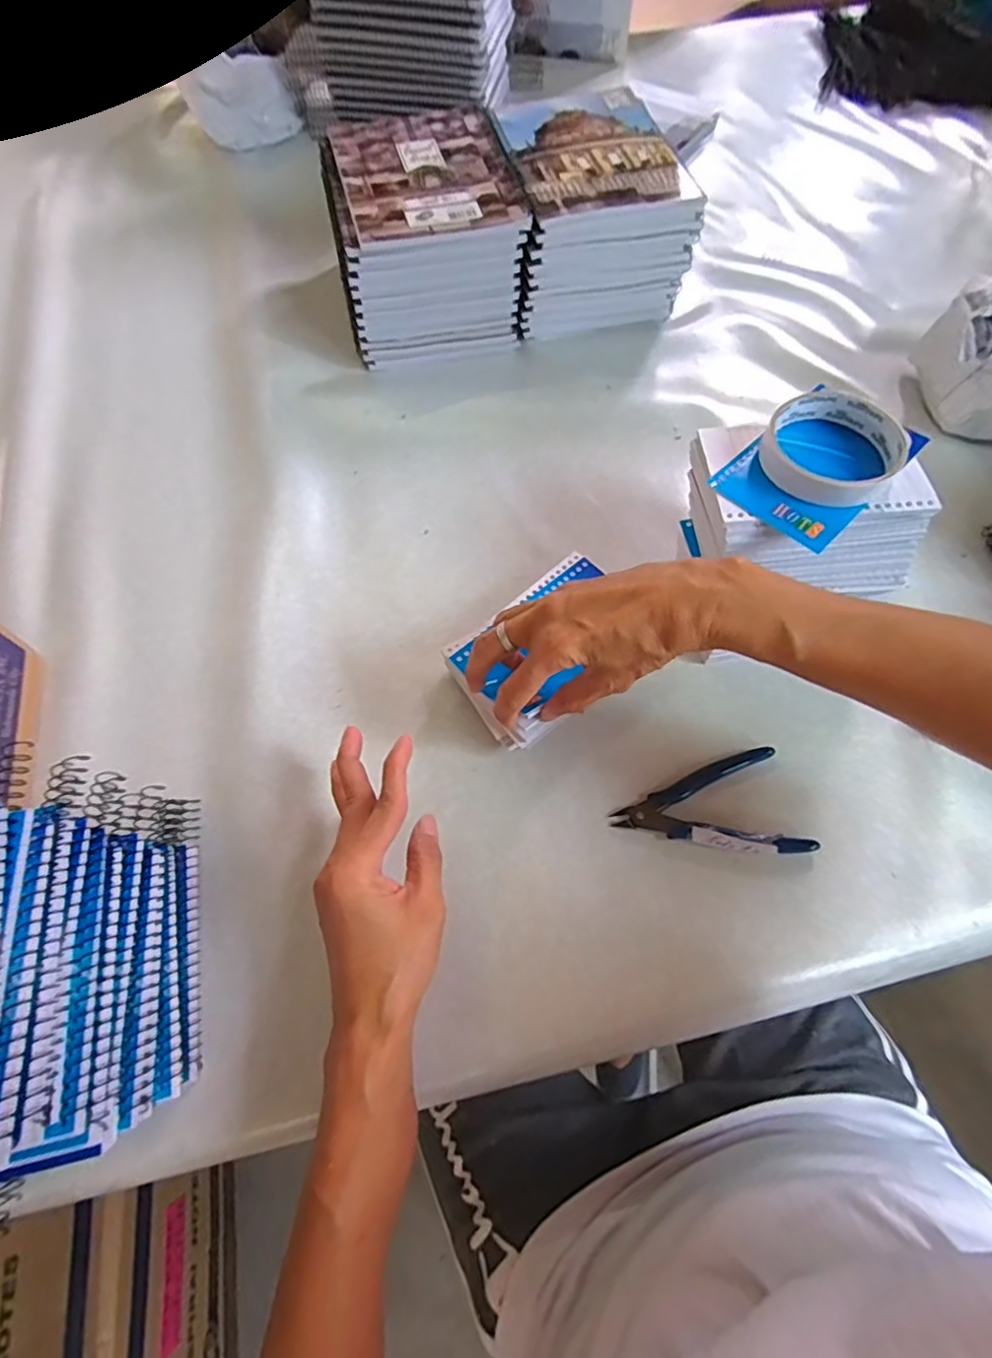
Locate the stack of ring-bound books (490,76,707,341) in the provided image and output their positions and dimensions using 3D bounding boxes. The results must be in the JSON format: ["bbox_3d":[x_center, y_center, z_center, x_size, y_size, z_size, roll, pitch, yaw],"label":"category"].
[{"bbox_3d":[0.089,-0.461,0.593,0.160,0.116,0.201,-8,64,-4],"label":"stack of ring-bound books"}]

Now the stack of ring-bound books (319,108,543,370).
[{"bbox_3d":[-0.069,-0.428,0.580,0.164,0.117,0.192,-11,64,-6],"label":"stack of ring-bound books"}]

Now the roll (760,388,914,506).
[{"bbox_3d":[0.206,-0.142,0.368,0.081,0.026,0.081,0,64,0],"label":"roll"}]

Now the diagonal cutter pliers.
[{"bbox_3d":[0.137,0.085,0.386,0.115,0.012,0.069,-8,64,-4],"label":"diagonal cutter pliers"}]

